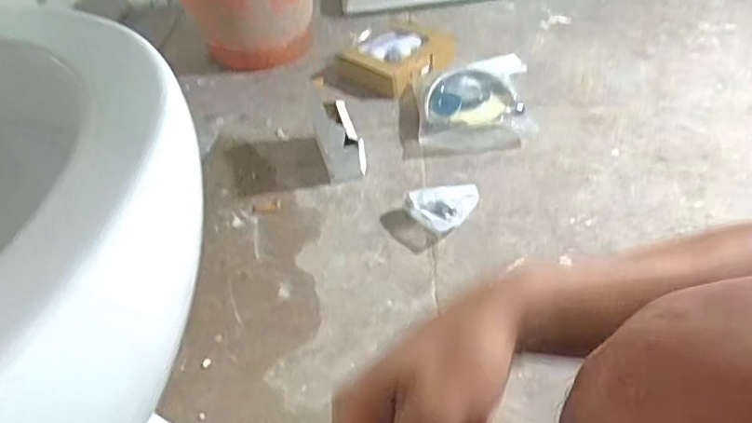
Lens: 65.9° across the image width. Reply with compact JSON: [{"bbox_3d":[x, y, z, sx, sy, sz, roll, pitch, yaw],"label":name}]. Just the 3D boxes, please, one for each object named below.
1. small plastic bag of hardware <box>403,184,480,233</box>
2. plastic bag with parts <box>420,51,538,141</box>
[{"bbox_3d":[0.088,-0.011,0.720,0.086,0.034,0.060,-33,49,-24],"label":"small plastic bag of hardware"},{"bbox_3d":[0.153,-0.180,0.887,0.165,0.038,0.231,-1,44,7],"label":"plastic bag with parts"}]

